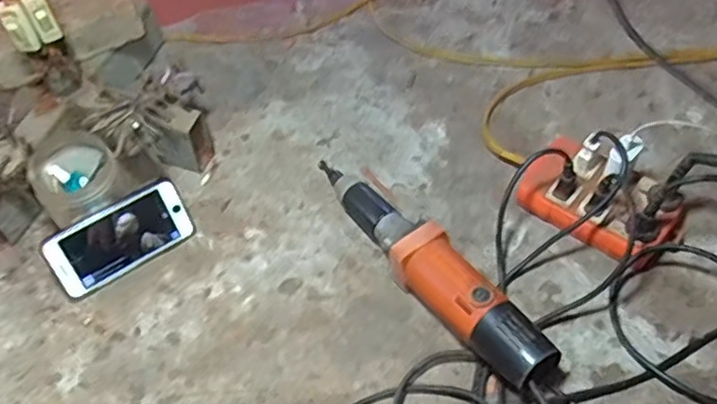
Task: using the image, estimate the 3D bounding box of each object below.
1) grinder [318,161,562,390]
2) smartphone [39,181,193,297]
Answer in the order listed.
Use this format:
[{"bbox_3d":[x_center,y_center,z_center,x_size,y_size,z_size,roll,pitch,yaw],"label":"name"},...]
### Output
[{"bbox_3d":[0.063,0.055,0.745,0.069,0.068,0.388,-30,52,-22],"label":"grinder"},{"bbox_3d":[-0.271,0.042,0.770,0.160,0.084,0.013,-32,32,-23],"label":"smartphone"}]

